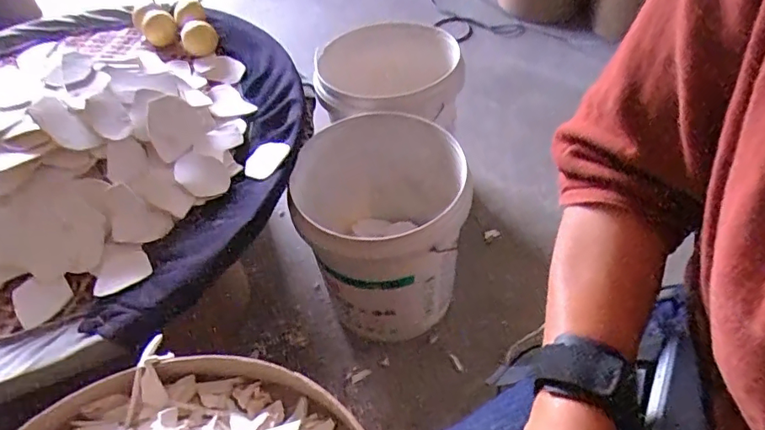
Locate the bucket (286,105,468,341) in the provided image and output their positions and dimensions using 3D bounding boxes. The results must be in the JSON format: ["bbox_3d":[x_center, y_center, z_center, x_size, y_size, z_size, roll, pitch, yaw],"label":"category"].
[{"bbox_3d":[0.006,0.041,0.955,0.281,0.385,0.275,-3,50,3],"label":"bucket"}]

